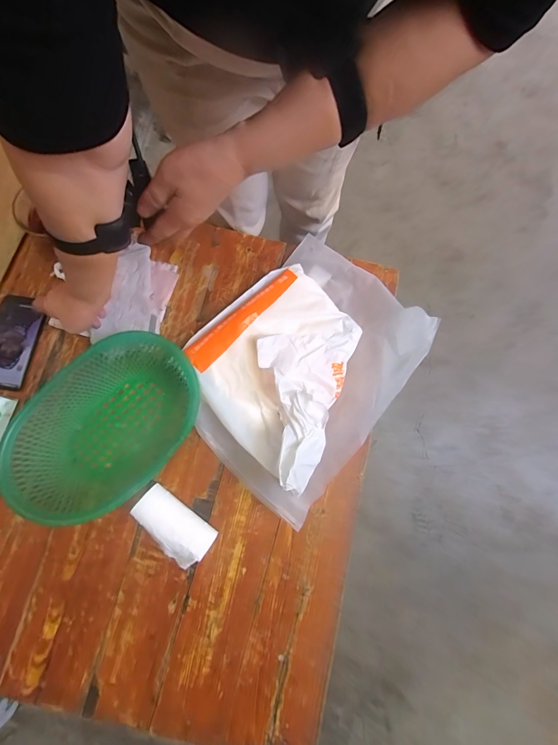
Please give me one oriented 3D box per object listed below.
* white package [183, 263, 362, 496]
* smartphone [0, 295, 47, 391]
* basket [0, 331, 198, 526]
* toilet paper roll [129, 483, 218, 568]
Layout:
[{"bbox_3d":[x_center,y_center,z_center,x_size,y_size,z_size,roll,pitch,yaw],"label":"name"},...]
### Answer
[{"bbox_3d":[0.013,-0.012,0.536,0.280,0.086,0.275,44,82,8],"label":"white package"},{"bbox_3d":[-0.453,-0.052,0.568,0.075,0.015,0.157,10,75,-3],"label":"smartphone"},{"bbox_3d":[-0.258,0.078,0.517,0.298,0.072,0.209,-44,82,-8],"label":"basket"},{"bbox_3d":[-0.163,0.236,0.512,0.124,0.034,0.069,36,81,7],"label":"toilet paper roll"}]

